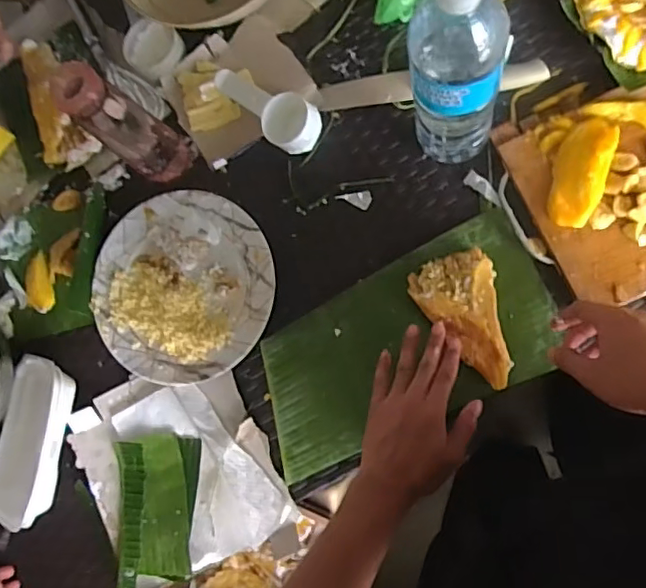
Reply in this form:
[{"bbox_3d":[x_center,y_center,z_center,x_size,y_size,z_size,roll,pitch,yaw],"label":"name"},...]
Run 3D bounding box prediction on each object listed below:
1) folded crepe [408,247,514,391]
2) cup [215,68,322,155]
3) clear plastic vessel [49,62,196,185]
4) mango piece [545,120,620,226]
[{"bbox_3d":[0.159,0.018,0.589,0.084,0.017,0.141,-39,81,2],"label":"folded crepe"},{"bbox_3d":[-0.070,-0.213,0.666,0.144,0.043,0.058,30,91,15],"label":"cup"},{"bbox_3d":[-0.205,-0.176,0.600,0.056,0.185,0.061,41,93,14],"label":"clear plastic vessel"},{"bbox_3d":[0.262,-0.124,0.579,0.049,0.030,0.111,14,86,14],"label":"mango piece"}]

